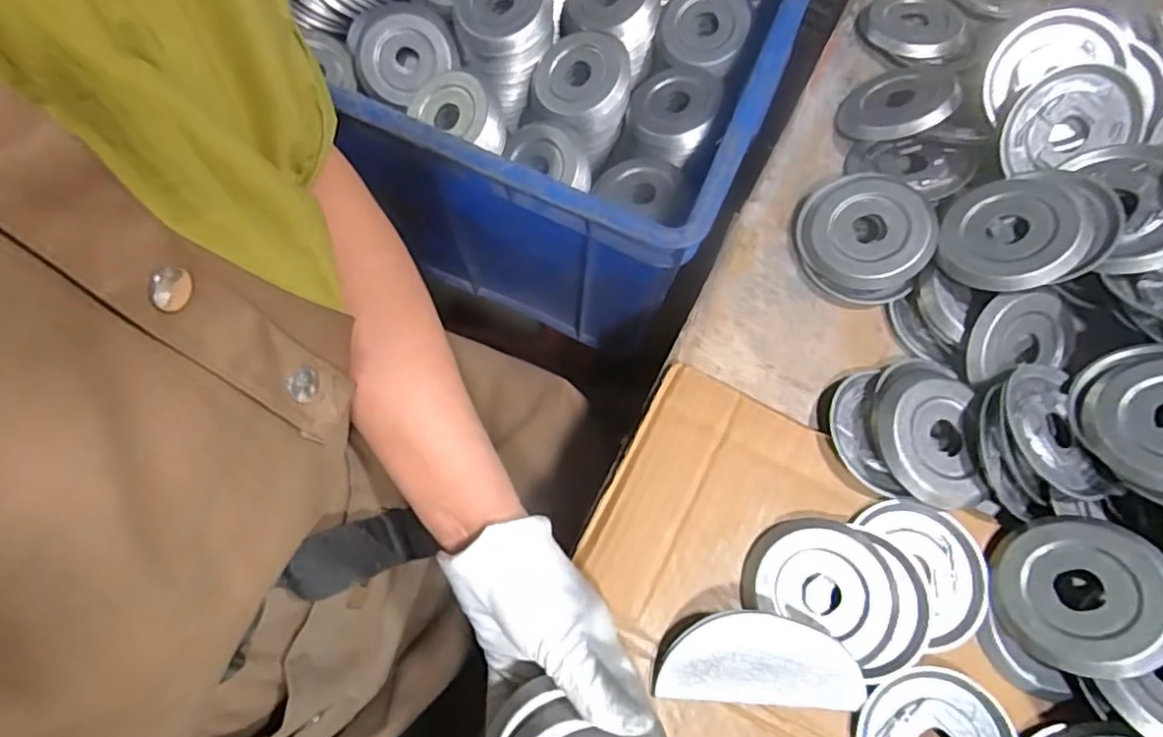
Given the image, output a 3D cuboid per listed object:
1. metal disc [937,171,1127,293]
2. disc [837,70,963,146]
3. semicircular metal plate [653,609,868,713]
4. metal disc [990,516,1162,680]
[{"bbox_3d":[0.289,-0.092,0.406,0.099,0.015,0.085,-9,61,24],"label":"metal disc"},{"bbox_3d":[0.243,-0.201,0.481,0.081,0.019,0.072,-25,42,16],"label":"disc"},{"bbox_3d":[0.102,0.165,0.351,0.115,0.006,0.058,5,103,2],"label":"semicircular metal plate"},{"bbox_3d":[0.278,0.125,0.346,0.082,0.009,0.082,-19,51,26],"label":"metal disc"}]

